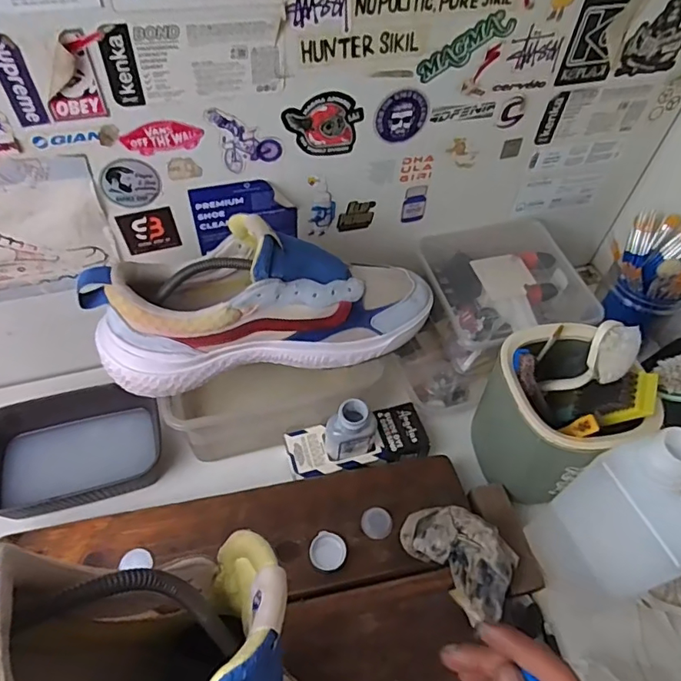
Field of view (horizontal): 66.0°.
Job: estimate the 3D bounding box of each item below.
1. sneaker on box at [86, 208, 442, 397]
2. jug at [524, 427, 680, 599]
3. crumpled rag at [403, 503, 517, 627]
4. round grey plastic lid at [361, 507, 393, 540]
[{"bbox_3d":[-0.060,-0.041,0.453,0.295,0.118,0.091,-10,54,-12],"label":"sneaker on box"},{"bbox_3d":[0.213,0.142,0.395,0.050,0.173,0.083,-10,54,-11],"label":"jug"},{"bbox_3d":[0.098,0.179,0.438,0.095,0.041,0.063,31,57,19],"label":"crumpled rag"},{"bbox_3d":[0.033,0.163,0.468,0.026,0.006,0.027,2,52,-2],"label":"round grey plastic lid"}]

